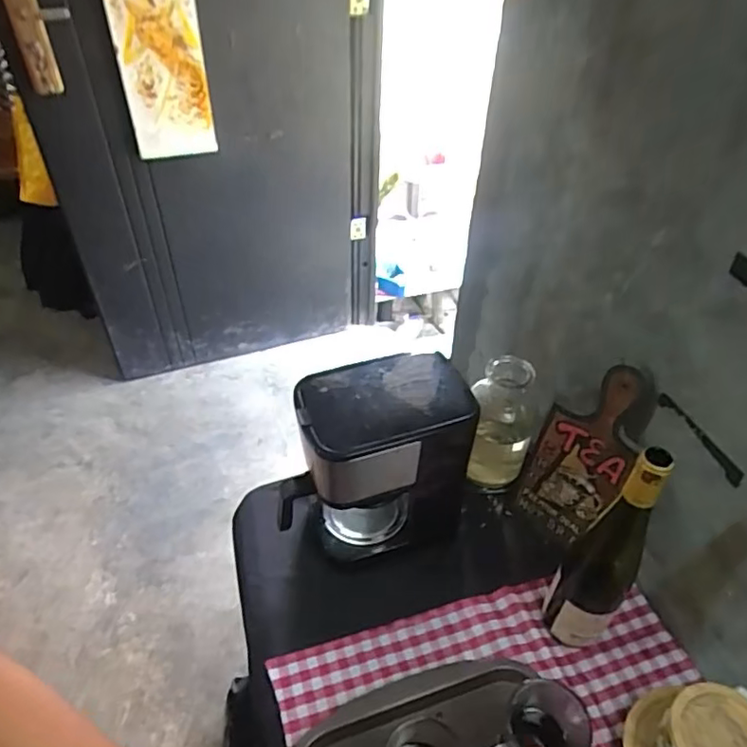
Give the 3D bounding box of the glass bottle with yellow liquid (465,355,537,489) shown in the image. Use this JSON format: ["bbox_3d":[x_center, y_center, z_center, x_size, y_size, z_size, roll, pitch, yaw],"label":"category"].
[{"bbox_3d":[0.190,0.074,0.865,0.084,0.202,0.080,2,43,0],"label":"glass bottle with yellow liquid"}]

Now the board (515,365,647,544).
[{"bbox_3d":[0.270,0.104,0.765,0.121,0.268,0.009,32,36,32],"label":"board"}]

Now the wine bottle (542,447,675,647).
[{"bbox_3d":[0.254,0.191,0.634,0.067,0.327,0.093,27,48,24],"label":"wine bottle"}]

